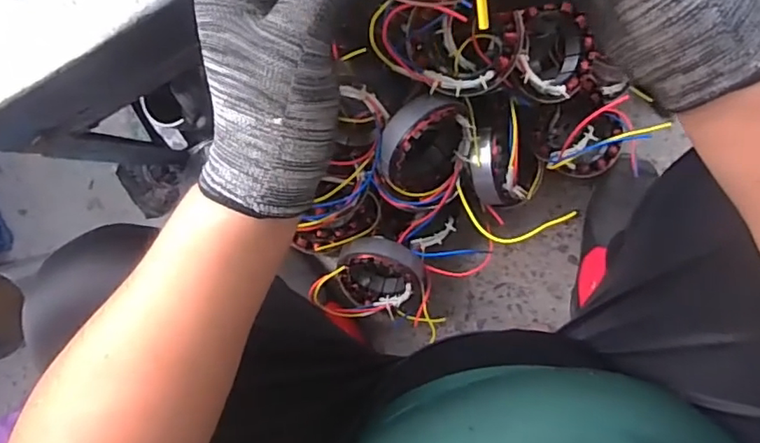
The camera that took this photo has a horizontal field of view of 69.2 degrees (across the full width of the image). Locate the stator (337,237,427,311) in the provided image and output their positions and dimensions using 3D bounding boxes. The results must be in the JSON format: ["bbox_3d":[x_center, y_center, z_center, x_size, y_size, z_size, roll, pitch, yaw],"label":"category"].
[{"bbox_3d":[0.001,0.072,0.764,0.117,0.048,0.117,7,136,7],"label":"stator"}]

